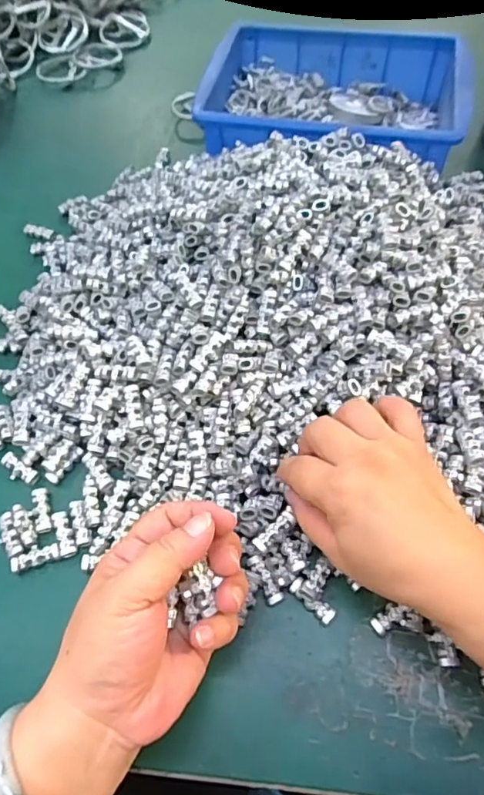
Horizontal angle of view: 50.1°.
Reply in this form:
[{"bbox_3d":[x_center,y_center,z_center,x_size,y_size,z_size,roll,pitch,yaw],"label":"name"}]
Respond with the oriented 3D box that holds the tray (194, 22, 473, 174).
[{"bbox_3d":[0.089,-0.288,0.521,0.245,0.071,0.183,10,59,10],"label":"tray"}]

